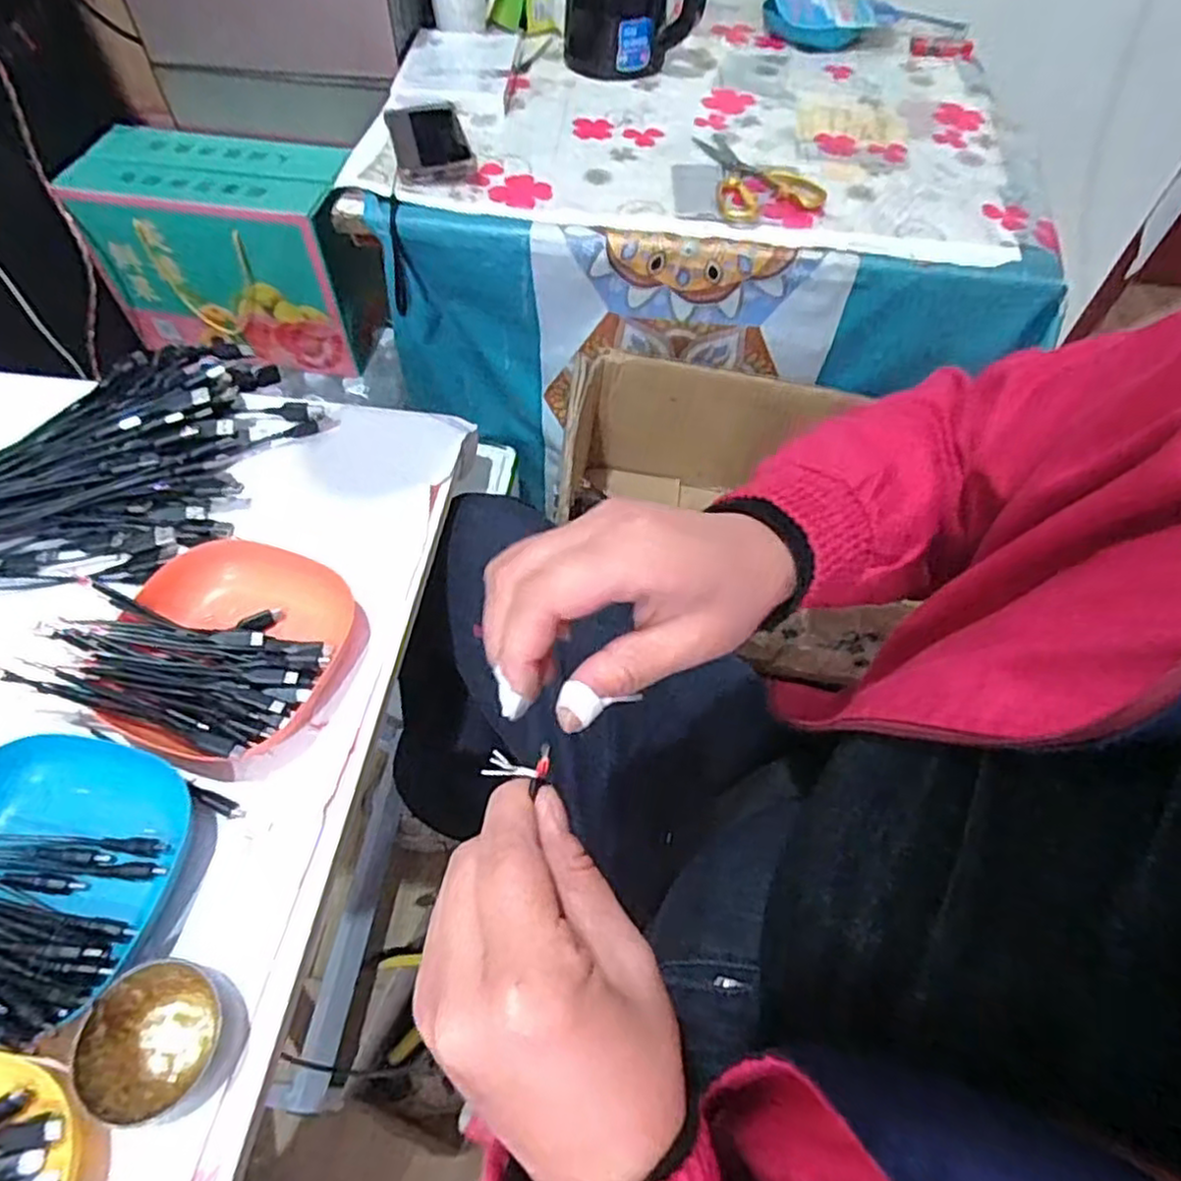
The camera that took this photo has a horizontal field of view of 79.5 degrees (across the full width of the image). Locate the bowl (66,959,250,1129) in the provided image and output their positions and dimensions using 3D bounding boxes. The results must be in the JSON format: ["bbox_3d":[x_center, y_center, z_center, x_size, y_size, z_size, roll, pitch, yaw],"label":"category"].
[{"bbox_3d":[-0.198,0.208,0.328,0.063,0.024,0.061,1,59,-1],"label":"bowl"}]

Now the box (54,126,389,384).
[{"bbox_3d":[-0.472,-0.462,0.974,0.324,0.229,0.171,9,57,3],"label":"box"}]

